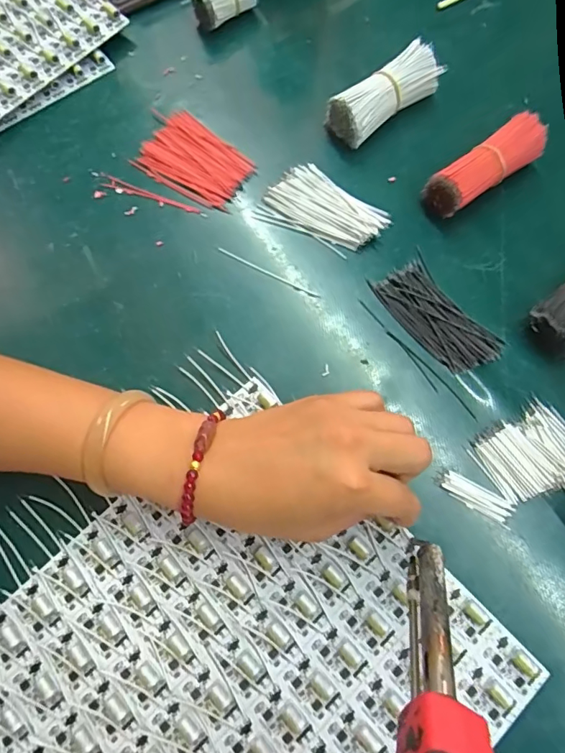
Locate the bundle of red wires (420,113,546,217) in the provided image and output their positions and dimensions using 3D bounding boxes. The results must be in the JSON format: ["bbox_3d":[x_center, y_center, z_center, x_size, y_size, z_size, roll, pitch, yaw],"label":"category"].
[{"bbox_3d":[0.148,-0.152,0.351,0.088,0.038,0.029,-35,77,-8],"label":"bundle of red wires"}]

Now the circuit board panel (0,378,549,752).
[{"bbox_3d":[-0.038,0.174,0.269,0.277,0.014,0.233,-41,78,-10],"label":"circuit board panel"}]

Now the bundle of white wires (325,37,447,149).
[{"bbox_3d":[0.080,-0.216,0.371,0.086,0.037,0.033,-32,76,-8],"label":"bundle of white wires"}]

